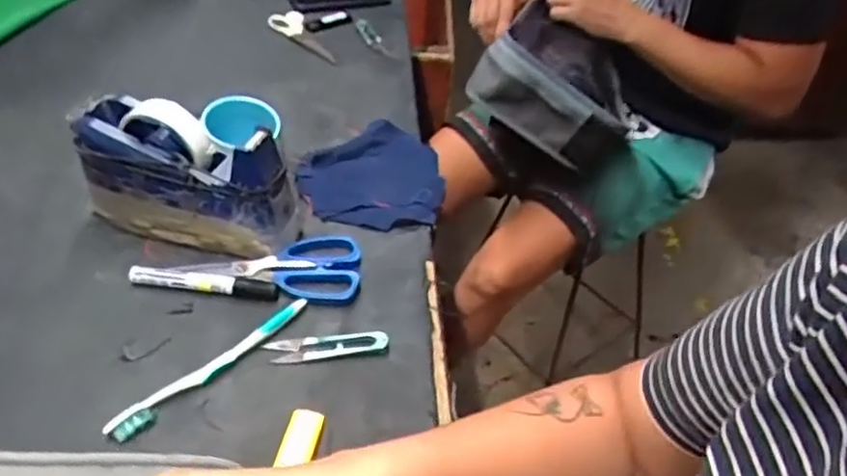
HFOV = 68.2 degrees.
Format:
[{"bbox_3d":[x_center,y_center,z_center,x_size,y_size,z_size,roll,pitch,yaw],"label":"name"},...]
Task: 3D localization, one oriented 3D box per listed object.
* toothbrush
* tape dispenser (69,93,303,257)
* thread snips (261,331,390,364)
[{"bbox_3d":[-0.165,0.101,0.499,0.019,0.013,0.177,34,49,29],"label":"toothbrush"},{"bbox_3d":[-0.223,-0.057,0.590,0.206,0.105,0.069,14,42,11],"label":"tape dispenser"},{"bbox_3d":[-0.080,0.089,0.523,0.101,0.010,0.023,-3,42,-9],"label":"thread snips"}]

